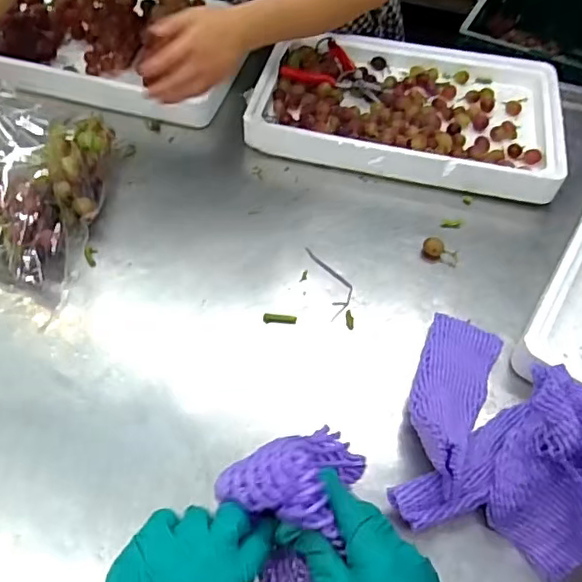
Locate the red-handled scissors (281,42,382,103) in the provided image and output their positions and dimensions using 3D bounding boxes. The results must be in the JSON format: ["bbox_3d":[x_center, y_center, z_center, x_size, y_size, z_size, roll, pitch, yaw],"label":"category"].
[{"bbox_3d":[0.088,-0.373,0.961,0.165,0.013,0.130,27,55,15],"label":"red-handled scissors"}]

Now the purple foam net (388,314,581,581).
[{"bbox_3d":[0.213,0.112,0.545,0.180,0.136,0.247,17,53,8],"label":"purple foam net"}]

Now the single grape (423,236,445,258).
[{"bbox_3d":[0.186,-0.056,0.745,0.026,0.025,0.021,24,54,14],"label":"single grape"}]

